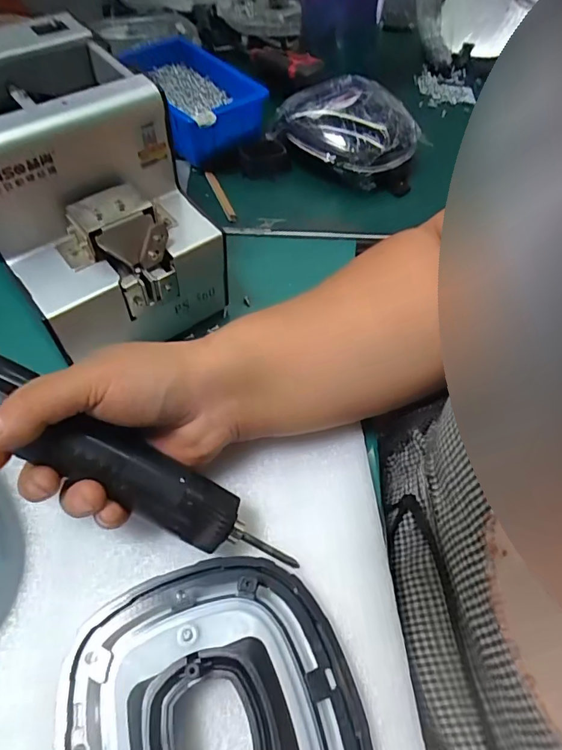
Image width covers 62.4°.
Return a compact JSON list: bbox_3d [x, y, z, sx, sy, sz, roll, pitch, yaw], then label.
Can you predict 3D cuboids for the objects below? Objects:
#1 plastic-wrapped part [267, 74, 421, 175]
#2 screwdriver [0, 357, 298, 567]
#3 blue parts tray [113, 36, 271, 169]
[{"bbox_3d":[0.066,-0.248,0.457,0.108,0.031,0.116,-30,65,-20],"label":"plastic-wrapped part"},{"bbox_3d":[-0.109,0.030,0.235,0.254,0.032,0.034,30,60,-7],"label":"screwdriver"},{"bbox_3d":[-0.094,-0.282,0.468,0.104,0.041,0.163,-32,66,-20],"label":"blue parts tray"}]

